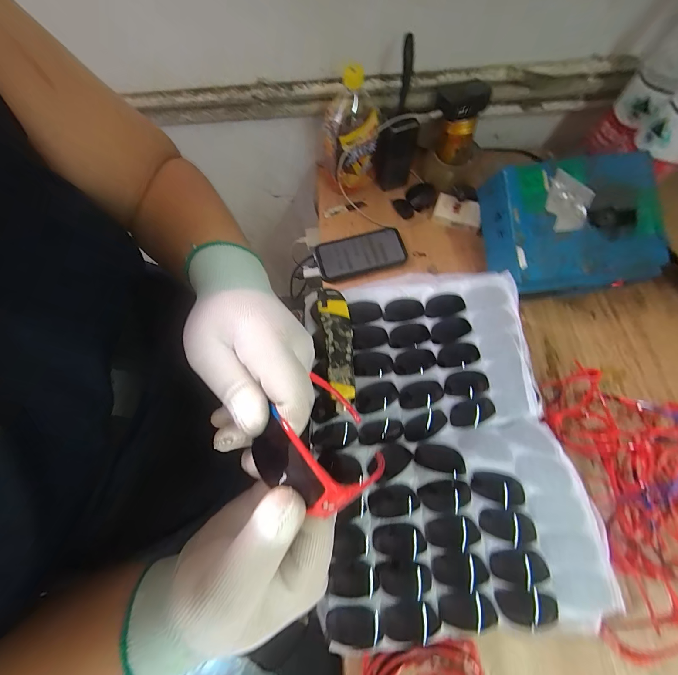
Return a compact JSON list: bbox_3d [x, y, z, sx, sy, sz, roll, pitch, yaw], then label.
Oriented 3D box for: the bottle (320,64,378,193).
[{"bbox_3d":[0.019,-0.360,0.533,0.090,0.198,0.102,-7,70,0],"label":"bottle"}]

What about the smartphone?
[{"bbox_3d":[0.041,-0.157,0.557,0.161,0.013,0.084,-15,71,-5],"label":"smartphone"}]

